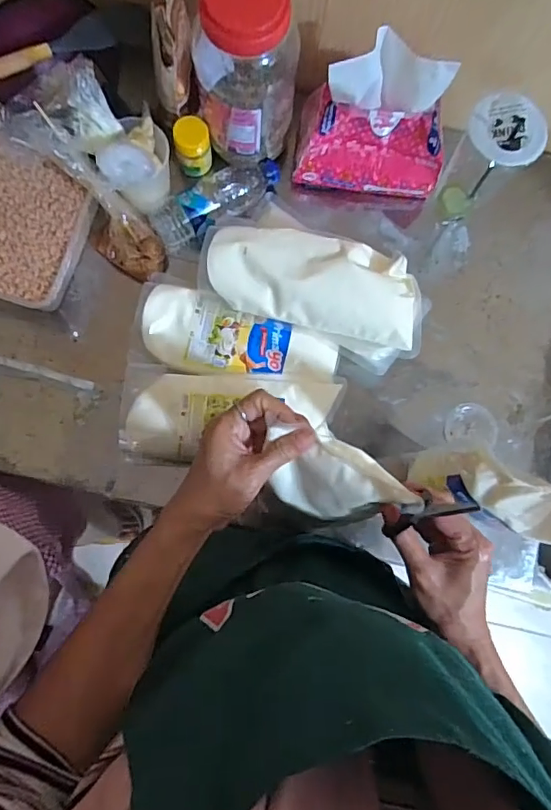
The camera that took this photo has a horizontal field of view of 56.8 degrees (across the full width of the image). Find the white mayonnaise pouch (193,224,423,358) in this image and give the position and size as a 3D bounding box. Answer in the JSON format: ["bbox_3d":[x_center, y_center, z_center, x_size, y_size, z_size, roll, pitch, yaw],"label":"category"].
[{"bbox_3d":[0.048,-0.148,0.598,0.259,0.053,0.115,15,81,0],"label":"white mayonnaise pouch"}]

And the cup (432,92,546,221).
[{"bbox_3d":[0.251,-0.290,0.630,0.082,0.158,0.080,0,82,-3],"label":"cup"}]

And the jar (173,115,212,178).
[{"bbox_3d":[-0.106,-0.332,0.661,0.044,0.073,0.040,0,82,-3],"label":"jar"}]

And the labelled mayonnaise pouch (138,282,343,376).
[{"bbox_3d":[-0.043,-0.075,0.622,0.241,0.048,0.093,12,81,-1],"label":"labelled mayonnaise pouch"}]

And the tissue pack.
[{"bbox_3d":[0.124,-0.341,0.611,0.174,0.164,0.083,6,81,-2],"label":"tissue pack"}]

